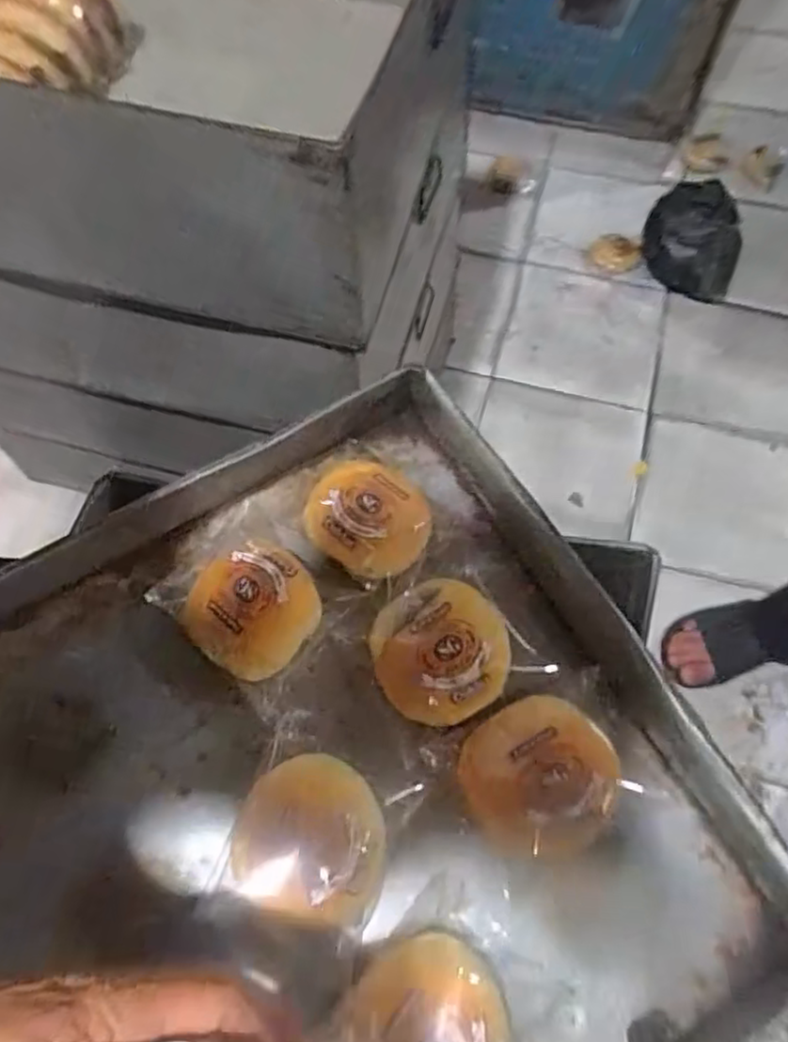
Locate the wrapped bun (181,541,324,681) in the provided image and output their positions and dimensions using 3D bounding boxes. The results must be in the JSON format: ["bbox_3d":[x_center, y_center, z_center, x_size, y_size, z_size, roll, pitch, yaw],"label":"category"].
[{"bbox_3d":[-0.101,0.061,0.478,0.092,0.041,0.086,0,66,1],"label":"wrapped bun"}]

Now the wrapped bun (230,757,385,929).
[{"bbox_3d":[-0.055,0.199,0.426,0.096,0.042,0.096,6,66,3],"label":"wrapped bun"}]

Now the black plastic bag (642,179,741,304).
[{"bbox_3d":[0.582,-0.547,1.322,0.190,0.140,0.145,22,69,10],"label":"black plastic bag"}]

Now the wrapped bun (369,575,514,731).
[{"bbox_3d":[0.033,0.087,0.464,0.091,0.033,0.090,0,66,1],"label":"wrapped bun"}]

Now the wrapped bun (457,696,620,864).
[{"bbox_3d":[0.093,0.160,0.428,0.096,0.037,0.089,0,66,1],"label":"wrapped bun"}]

